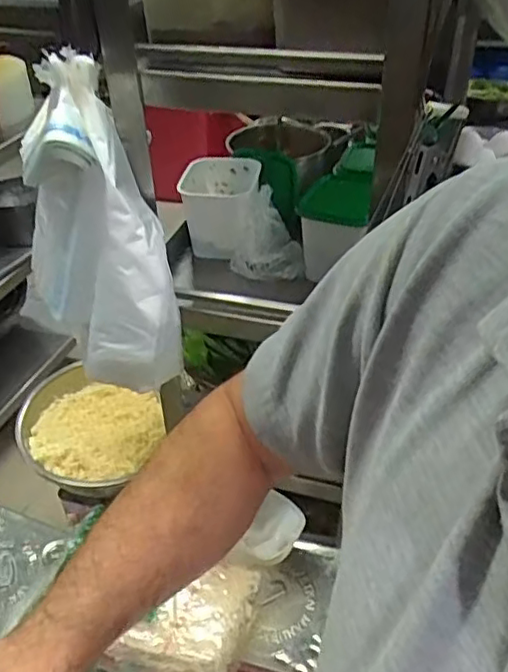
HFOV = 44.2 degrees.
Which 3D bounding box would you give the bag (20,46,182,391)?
[{"bbox_3d":[-0.212,-0.129,0.790,0.168,0.396,0.175,-14,14,-16],"label":"bag"}]

